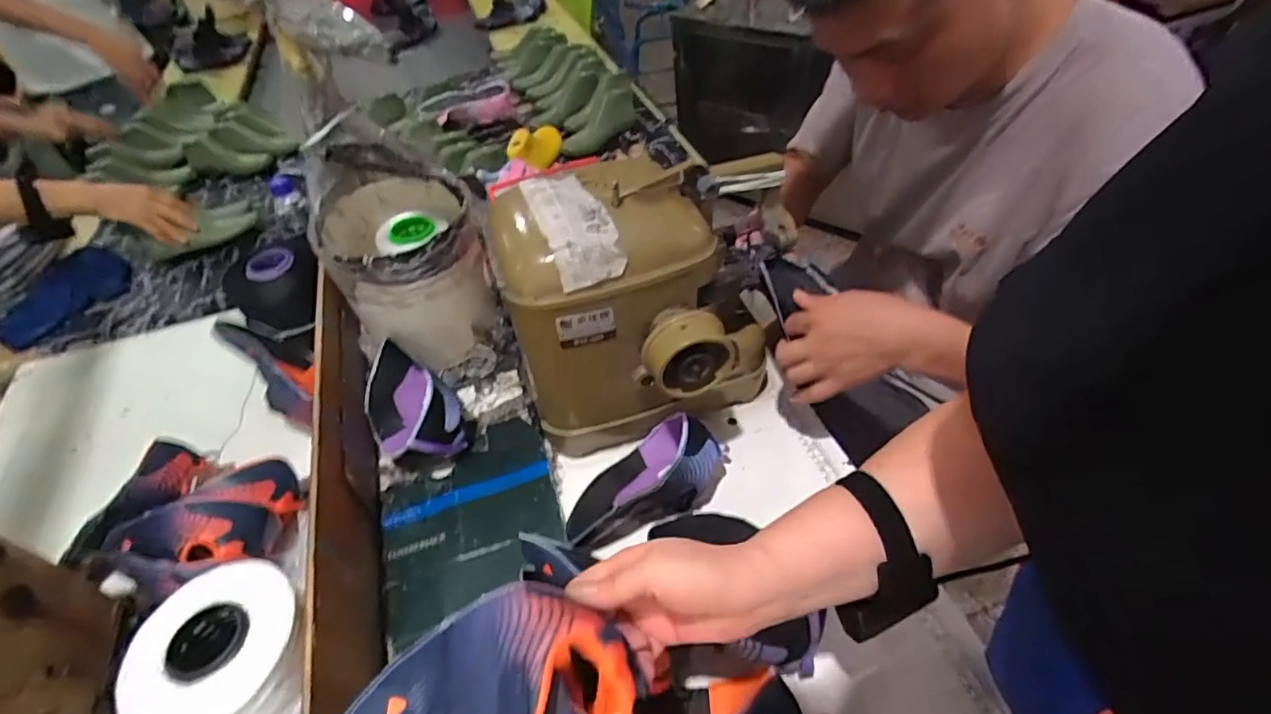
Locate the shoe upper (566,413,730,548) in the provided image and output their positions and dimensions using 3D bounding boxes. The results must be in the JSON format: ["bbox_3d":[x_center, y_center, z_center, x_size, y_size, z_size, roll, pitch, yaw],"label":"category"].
[{"bbox_3d":[0.007,0.129,0.629,0.194,0.089,0.108,-31,51,-20],"label":"shoe upper"}]

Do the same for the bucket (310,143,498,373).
[{"bbox_3d":[-0.310,-0.144,0.793,0.197,0.231,0.233,-25,49,-16],"label":"bucket"}]

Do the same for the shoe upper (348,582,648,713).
[{"bbox_3d":[-0.090,0.206,0.334,0.181,0.068,0.095,-20,48,-11],"label":"shoe upper"}]

